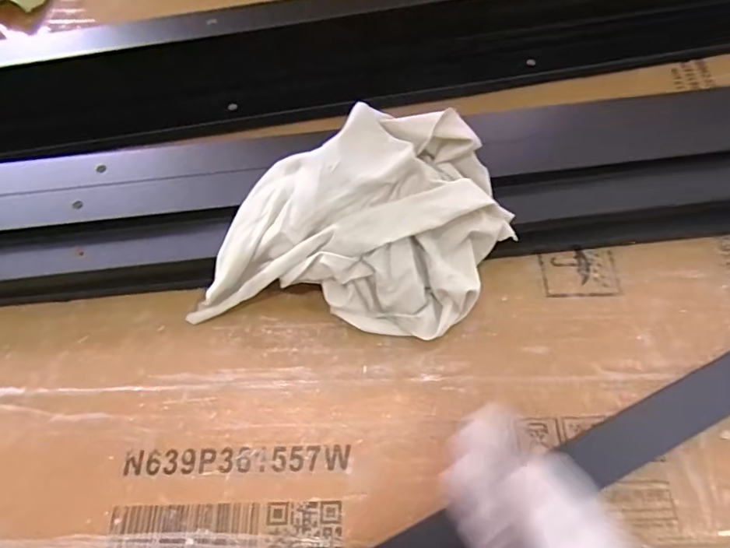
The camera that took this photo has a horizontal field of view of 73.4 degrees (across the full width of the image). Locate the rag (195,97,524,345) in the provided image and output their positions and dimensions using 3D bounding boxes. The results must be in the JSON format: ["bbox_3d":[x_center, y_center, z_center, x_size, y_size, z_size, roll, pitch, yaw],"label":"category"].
[{"bbox_3d":[-0.004,-0.049,0.397,0.237,0.097,0.178,9,64,6],"label":"rag"}]

